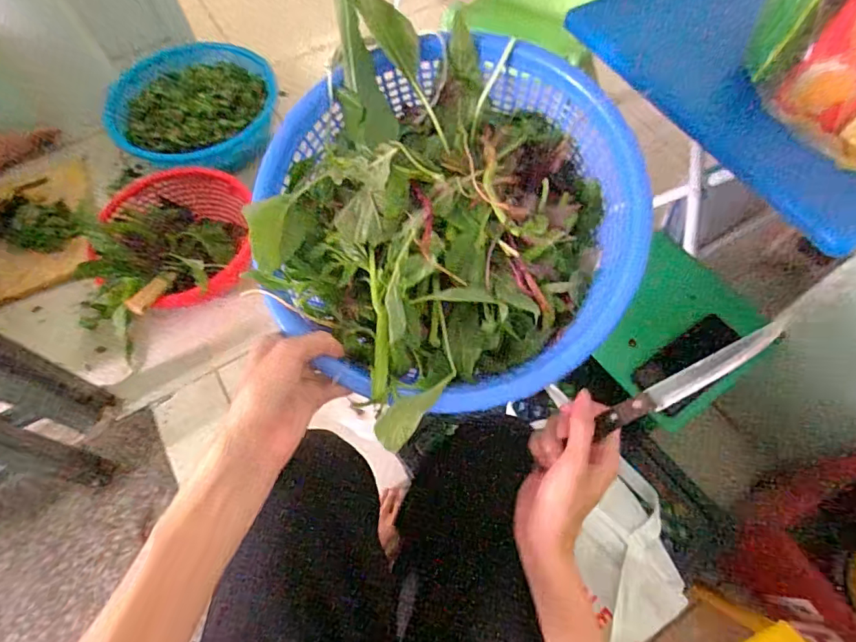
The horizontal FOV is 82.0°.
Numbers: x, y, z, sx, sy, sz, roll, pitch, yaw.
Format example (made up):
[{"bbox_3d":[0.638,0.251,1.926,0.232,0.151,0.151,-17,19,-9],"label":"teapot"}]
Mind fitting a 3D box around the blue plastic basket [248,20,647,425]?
[{"bbox_3d":[0.013,-0.092,0.424,0.314,0.120,0.312,-26,65,-12],"label":"blue plastic basket"}]

